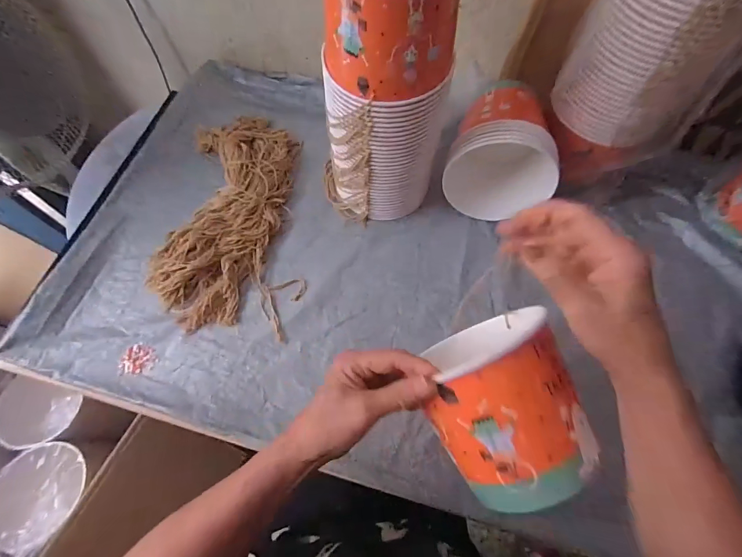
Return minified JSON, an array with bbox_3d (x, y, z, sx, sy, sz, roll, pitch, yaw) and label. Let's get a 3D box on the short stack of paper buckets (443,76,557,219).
[{"bbox_3d":[0.222,-0.208,0.607,0.165,0.152,0.195,19,66,8],"label":"short stack of paper buckets"}]

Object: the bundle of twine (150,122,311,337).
[{"bbox_3d":[-0.221,-0.120,0.623,0.234,0.058,0.422,4,64,2],"label":"bundle of twine"}]

